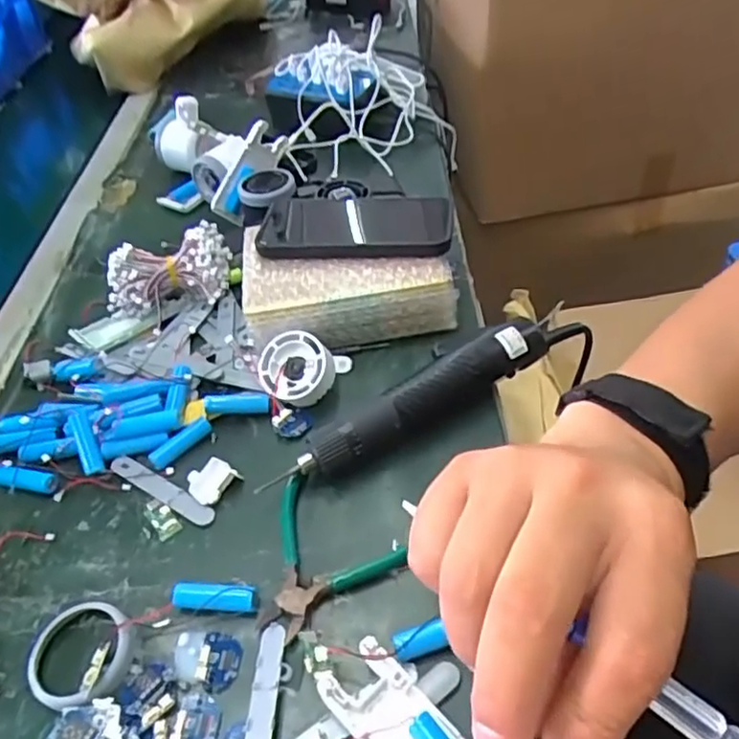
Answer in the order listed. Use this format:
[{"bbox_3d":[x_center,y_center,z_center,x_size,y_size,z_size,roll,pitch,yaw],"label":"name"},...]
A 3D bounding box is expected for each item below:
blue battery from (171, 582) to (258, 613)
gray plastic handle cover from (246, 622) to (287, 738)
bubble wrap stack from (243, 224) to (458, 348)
[{"bbox_3d":[-0.092,0.138,0.388,0.050,0.015,0.016,2,45,9],"label":"blue battery"},{"bbox_3d":[-0.056,0.181,0.339,0.015,0.009,0.094,-2,45,6],"label":"gray plastic handle cover"},{"bbox_3d":[-0.022,-0.079,0.565,0.169,0.056,0.125,-10,45,-3],"label":"bubble wrap stack"}]

